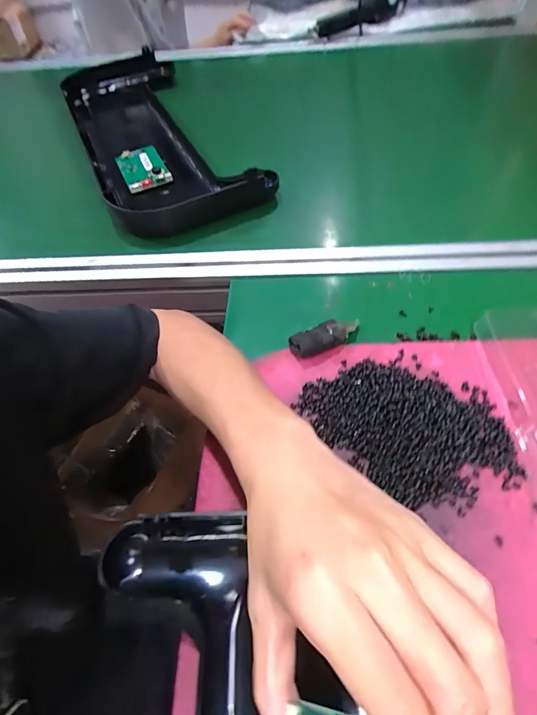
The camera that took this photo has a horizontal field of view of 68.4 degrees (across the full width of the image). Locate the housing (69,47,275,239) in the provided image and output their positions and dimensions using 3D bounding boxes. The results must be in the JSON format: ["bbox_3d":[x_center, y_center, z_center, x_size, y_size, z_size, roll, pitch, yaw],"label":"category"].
[{"bbox_3d":[-0.204,-0.392,0.664,0.200,0.055,0.624,-27,54,-4],"label":"housing"}]

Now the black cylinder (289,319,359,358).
[{"bbox_3d":[0.055,-0.022,0.357,0.070,0.016,0.026,-27,57,-13],"label":"black cylinder"}]

